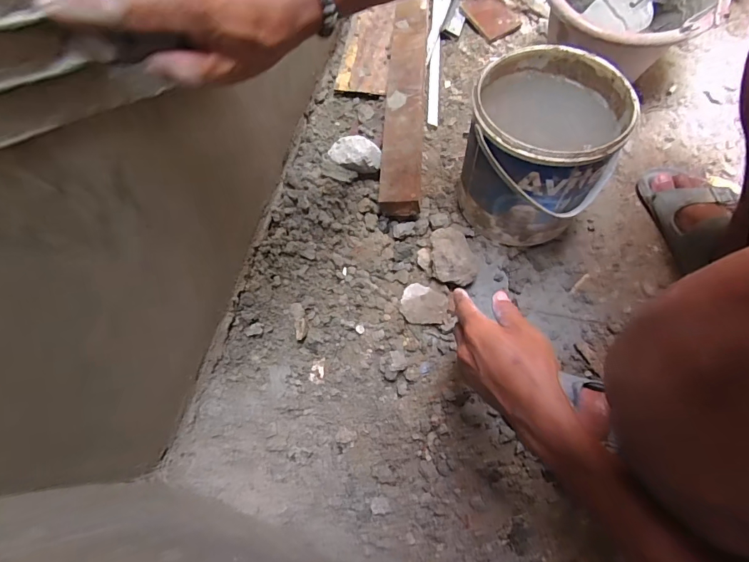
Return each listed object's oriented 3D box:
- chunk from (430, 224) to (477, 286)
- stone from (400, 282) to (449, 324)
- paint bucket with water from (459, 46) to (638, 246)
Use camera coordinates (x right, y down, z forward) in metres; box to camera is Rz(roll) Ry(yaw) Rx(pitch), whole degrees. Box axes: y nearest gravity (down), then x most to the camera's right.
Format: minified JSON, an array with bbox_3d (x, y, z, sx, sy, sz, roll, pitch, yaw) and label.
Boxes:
[{"bbox_3d":[0.109,-0.038,0.590,0.062,0.056,0.095,-3,67,-1],"label":"chunk"},{"bbox_3d":[0.068,0.032,0.572,0.062,0.017,0.051,9,67,4],"label":"stone"},{"bbox_3d":[0.212,-0.171,0.564,0.170,0.196,0.183,0,67,1],"label":"paint bucket with water"}]

